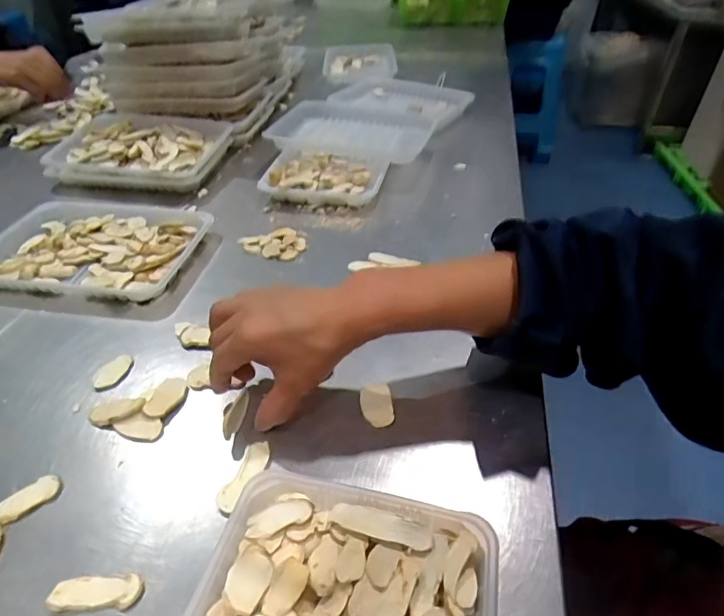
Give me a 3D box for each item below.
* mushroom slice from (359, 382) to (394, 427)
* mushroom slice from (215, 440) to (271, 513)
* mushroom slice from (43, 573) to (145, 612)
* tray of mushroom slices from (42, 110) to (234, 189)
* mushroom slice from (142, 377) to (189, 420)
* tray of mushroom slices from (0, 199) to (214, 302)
[{"bbox_3d":[0.011,0.077,0.386,0.024,0.006,0.043,-5,42,-5],"label":"mushroom slice"},{"bbox_3d":[-0.083,0.118,0.342,0.020,0.004,0.055,11,43,13],"label":"mushroom slice"},{"bbox_3d":[-0.157,0.168,0.285,0.050,0.005,0.018,-2,41,-1],"label":"mushroom slice"},{"bbox_3d":[-0.337,-0.246,0.731,0.247,0.042,0.182,4,42,6],"label":"tray of mushroom slices"},{"bbox_3d":[-0.162,0.073,0.397,0.027,0.004,0.043,9,42,11],"label":"mushroom slice"},{"bbox_3d":[-0.311,-0.082,0.563,0.235,0.023,0.183,4,42,5],"label":"tray of mushroom slices"}]

